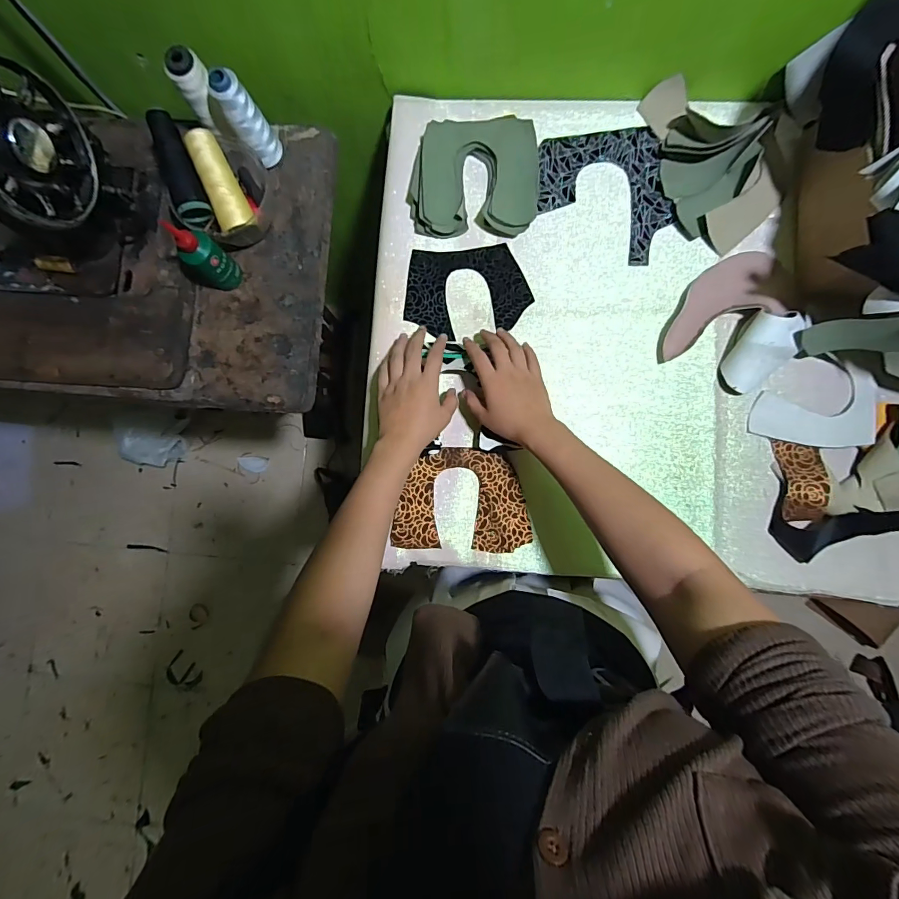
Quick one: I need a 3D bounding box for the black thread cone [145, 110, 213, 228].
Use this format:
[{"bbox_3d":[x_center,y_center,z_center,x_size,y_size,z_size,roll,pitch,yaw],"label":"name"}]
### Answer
[{"bbox_3d":[-0.323,-0.336,0.505,0.036,0.035,0.120,-17,101,2],"label":"black thread cone"}]

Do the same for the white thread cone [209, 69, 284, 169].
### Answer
[{"bbox_3d":[-0.245,-0.402,0.520,0.036,0.116,0.036,-44,85,0],"label":"white thread cone"}]

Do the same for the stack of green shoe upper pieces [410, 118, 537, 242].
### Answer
[{"bbox_3d":[0.029,-0.340,0.534,0.157,0.031,0.133,-1,87,3],"label":"stack of green shoe upper pieces"}]

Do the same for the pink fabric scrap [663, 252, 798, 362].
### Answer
[{"bbox_3d":[0.329,-0.182,0.510,0.167,0.033,0.089,-21,86,2],"label":"pink fabric scrap"}]

